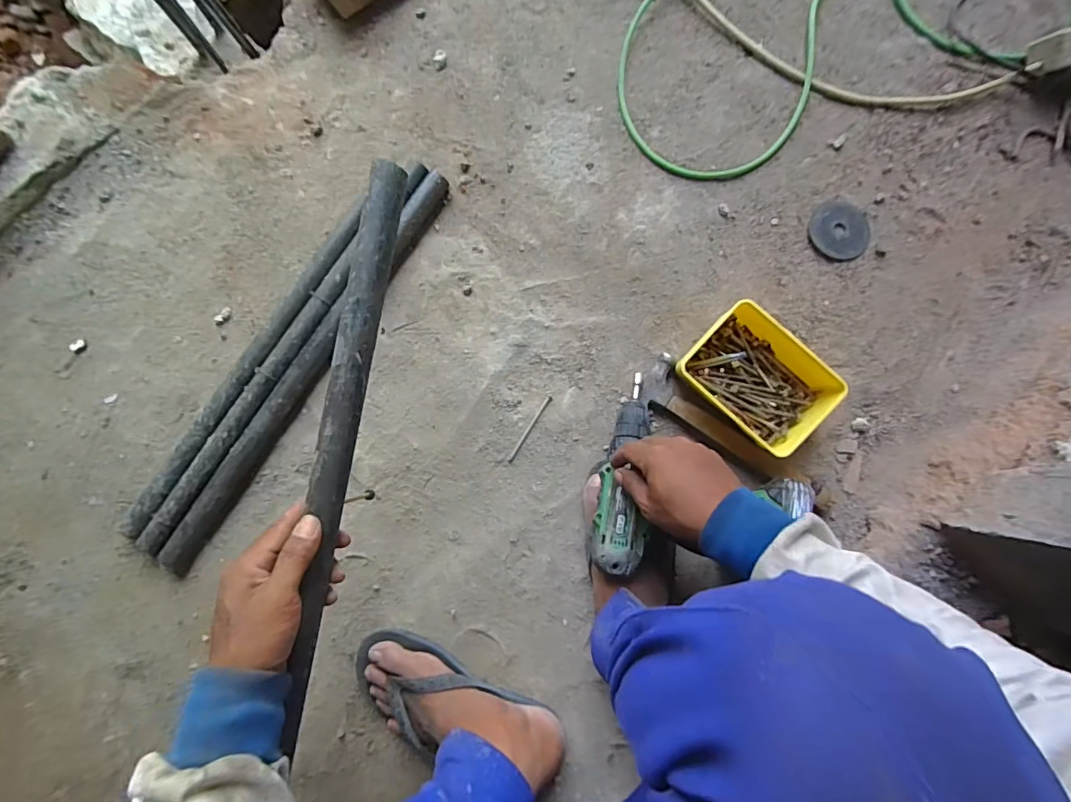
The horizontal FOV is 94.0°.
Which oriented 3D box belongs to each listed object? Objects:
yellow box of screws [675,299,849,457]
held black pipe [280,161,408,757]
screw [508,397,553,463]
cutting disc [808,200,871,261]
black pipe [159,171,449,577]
[{"bbox_3d":[0.255,-0.023,0.583,0.124,0.069,0.163,-42,84,-3],"label":"yellow box of screws"},{"bbox_3d":[-0.161,0.042,0.406,0.028,0.021,0.469,10,90,3],"label":"held black pipe"},{"bbox_3d":[-0.007,0.036,0.638,0.007,0.004,0.098,32,85,5],"label":"screw"},{"bbox_3d":[0.388,-0.218,0.633,0.074,0.007,0.075,0,83,2],"label":"cutting disc"},{"bbox_3d":[-0.290,-0.043,0.639,0.035,0.034,0.596,32,85,5],"label":"black pipe"}]

